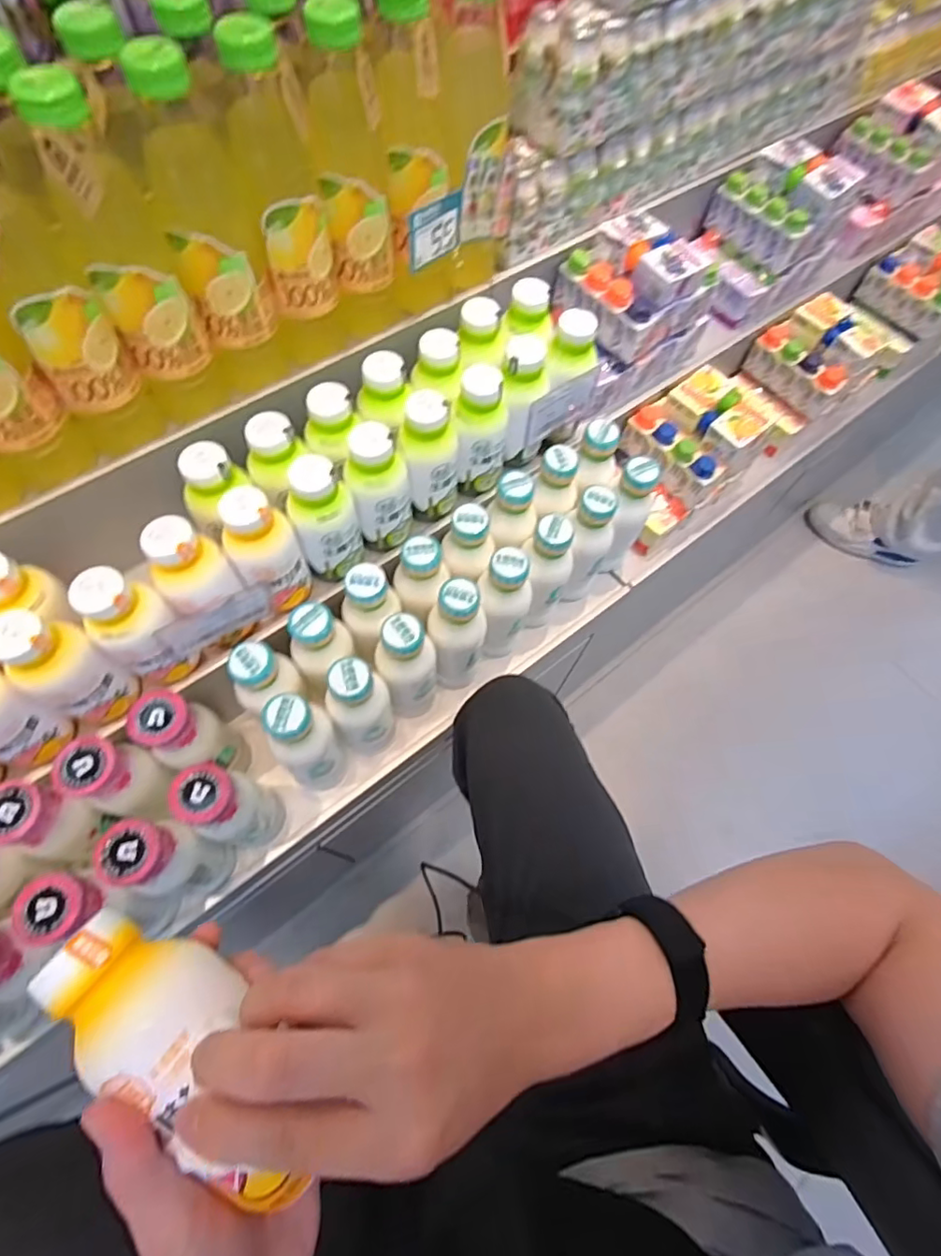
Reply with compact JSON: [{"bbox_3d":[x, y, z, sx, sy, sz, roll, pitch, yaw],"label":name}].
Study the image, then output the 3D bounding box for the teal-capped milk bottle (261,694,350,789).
[{"bbox_3d":[-0.157,0.115,0.560,0.051,0.168,0.053,1,66,-3],"label":"teal-capped milk bottle"}]

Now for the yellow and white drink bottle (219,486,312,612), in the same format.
[{"bbox_3d":[-0.184,-0.066,0.522,0.057,0.132,0.049,-31,71,-15],"label":"yellow and white drink bottle"}]

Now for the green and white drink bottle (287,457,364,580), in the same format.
[{"bbox_3d":[-0.137,-0.100,0.543,0.058,0.133,0.049,-16,68,-10],"label":"green and white drink bottle"}]

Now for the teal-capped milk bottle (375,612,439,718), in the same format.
[{"bbox_3d":[-0.064,0.048,0.606,0.060,0.183,0.049,-25,70,-14],"label":"teal-capped milk bottle"}]

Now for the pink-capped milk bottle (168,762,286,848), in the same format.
[{"bbox_3d":[-0.225,0.167,0.538,0.054,0.172,0.059,25,67,8],"label":"pink-capped milk bottle"}]

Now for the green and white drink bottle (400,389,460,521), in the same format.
[{"bbox_3d":[-0.039,-0.169,0.583,0.055,0.137,0.048,2,66,-2],"label":"green and white drink bottle"}]

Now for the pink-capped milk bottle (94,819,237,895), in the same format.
[{"bbox_3d":[-0.266,0.209,0.513,0.052,0.163,0.052,7,66,0],"label":"pink-capped milk bottle"}]

